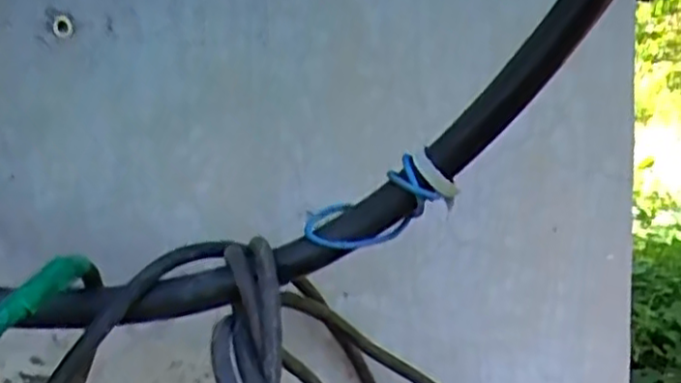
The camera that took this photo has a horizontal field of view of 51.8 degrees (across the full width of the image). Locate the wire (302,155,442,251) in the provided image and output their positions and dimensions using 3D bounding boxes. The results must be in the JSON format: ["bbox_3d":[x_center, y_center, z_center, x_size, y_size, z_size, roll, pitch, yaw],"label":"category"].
[{"bbox_3d":[0.015,0.006,0.349,0.065,0.044,0.015,-6,13,0],"label":"wire"}]

